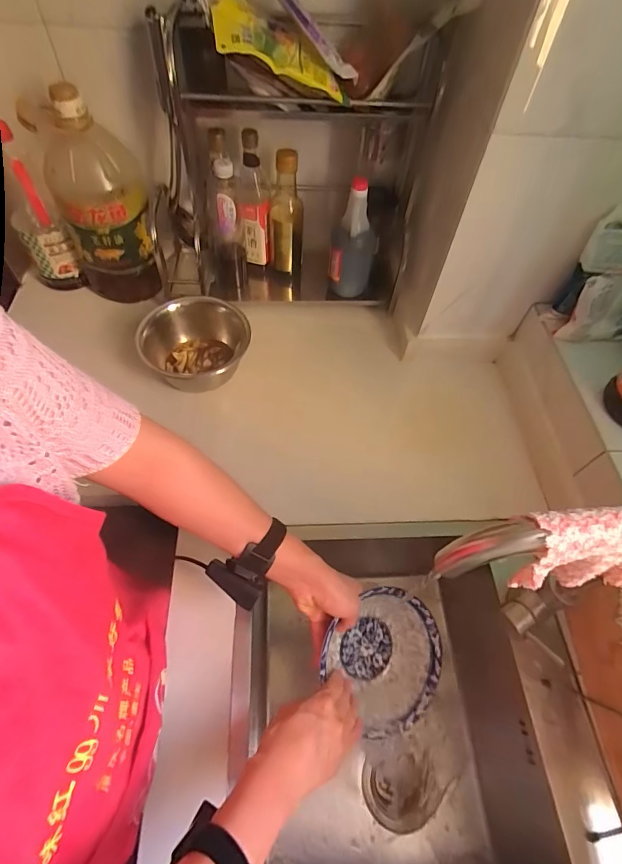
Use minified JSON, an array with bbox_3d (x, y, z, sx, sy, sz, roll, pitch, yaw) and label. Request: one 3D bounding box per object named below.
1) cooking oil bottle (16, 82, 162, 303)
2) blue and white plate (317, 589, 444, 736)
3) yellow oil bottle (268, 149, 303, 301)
[{"bbox_3d":[-0.368,-0.389,0.750,0.145,0.344,0.134,-21,62,-16],"label":"cooking oil bottle"},{"bbox_3d":[0.101,0.299,0.565,0.167,0.067,0.167,2,80,-11],"label":"blue and white plate"},{"bbox_3d":[-0.053,-0.412,0.850,0.069,0.293,0.083,-1,58,-4],"label":"yellow oil bottle"}]

